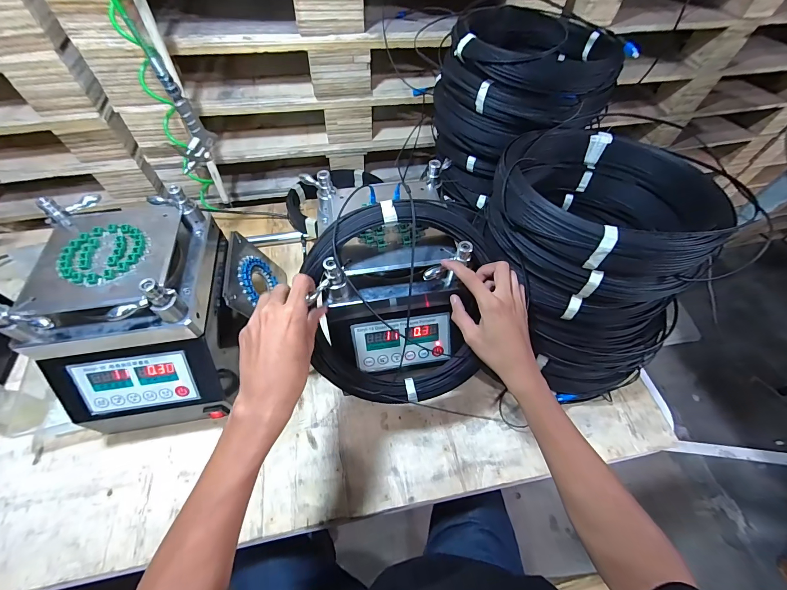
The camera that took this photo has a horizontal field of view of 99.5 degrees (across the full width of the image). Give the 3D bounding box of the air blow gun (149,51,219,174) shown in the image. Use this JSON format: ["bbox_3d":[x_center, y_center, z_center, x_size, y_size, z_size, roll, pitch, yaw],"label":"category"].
[{"bbox_3d":[-0.376,-0.315,0.589,0.019,0.172,0.079,35,64,19],"label":"air blow gun"}]

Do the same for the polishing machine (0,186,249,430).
[{"bbox_3d":[-0.387,0.040,0.547,0.218,0.279,0.274,-8,58,-6],"label":"polishing machine"}]

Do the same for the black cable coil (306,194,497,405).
[{"bbox_3d":[0.004,0.013,0.473,0.240,0.300,0.056,-1,18,-7],"label":"black cable coil"}]

